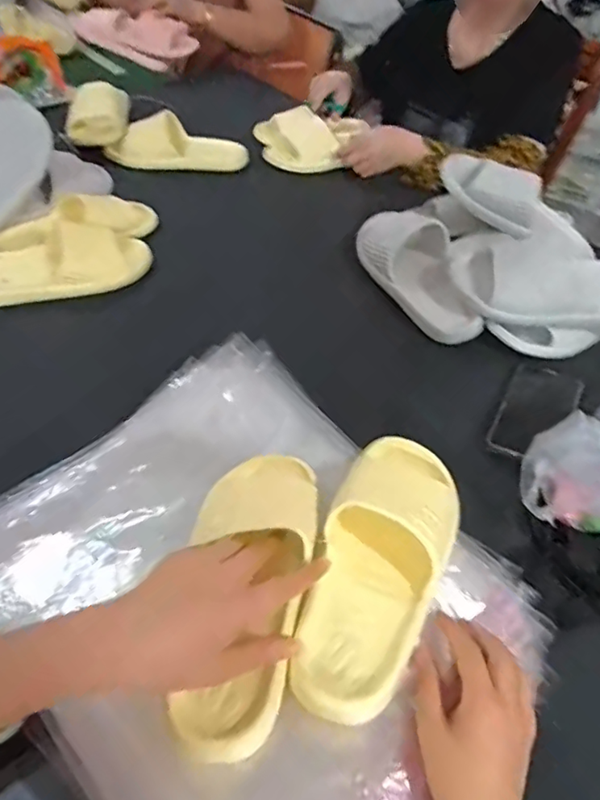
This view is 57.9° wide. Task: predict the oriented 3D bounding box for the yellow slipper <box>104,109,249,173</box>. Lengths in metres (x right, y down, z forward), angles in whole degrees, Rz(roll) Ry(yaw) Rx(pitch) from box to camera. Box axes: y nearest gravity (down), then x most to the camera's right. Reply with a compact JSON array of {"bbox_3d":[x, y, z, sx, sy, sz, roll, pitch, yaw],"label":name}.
[{"bbox_3d":[-0.227,-0.472,0.995,0.255,0.077,0.077,-5,49,-10],"label":"yellow slipper"}]

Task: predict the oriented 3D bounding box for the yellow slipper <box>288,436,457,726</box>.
[{"bbox_3d":[0.067,0.126,0.442,0.095,0.052,0.241,19,57,11],"label":"yellow slipper"}]

